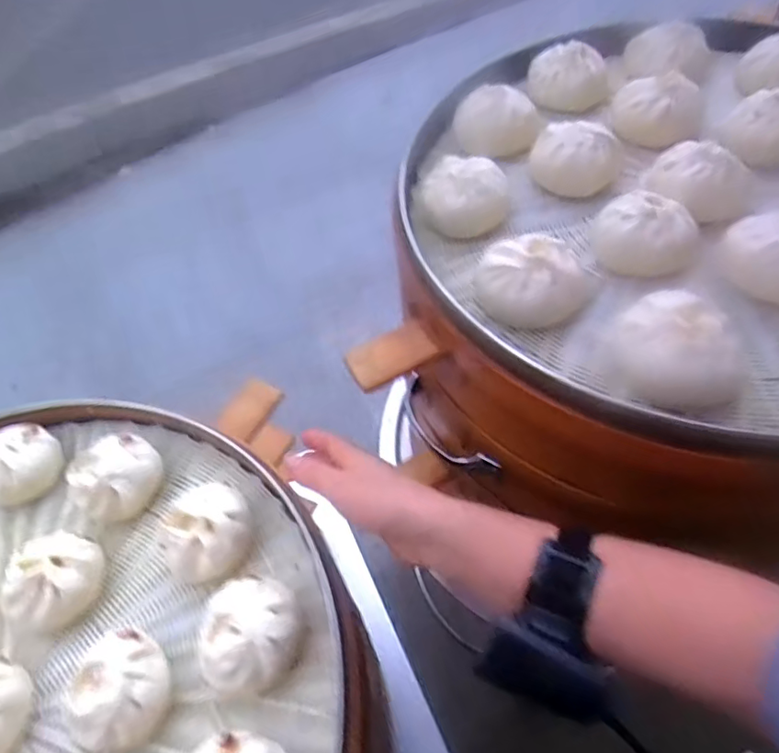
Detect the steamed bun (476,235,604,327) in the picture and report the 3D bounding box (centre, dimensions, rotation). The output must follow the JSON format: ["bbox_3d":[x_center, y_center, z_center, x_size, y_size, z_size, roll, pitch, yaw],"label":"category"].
[{"bbox_3d":[0.100,-0.066,0.402,0.089,0.037,0.069,7,56,8],"label":"steamed bun"}]

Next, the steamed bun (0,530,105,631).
[{"bbox_3d":[-0.246,0.151,0.417,0.056,0.035,0.064,8,57,9],"label":"steamed bun"}]

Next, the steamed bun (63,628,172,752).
[{"bbox_3d":[-0.180,0.207,0.374,0.063,0.040,0.068,14,58,13],"label":"steamed bun"}]

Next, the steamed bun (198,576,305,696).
[{"bbox_3d":[-0.095,0.177,0.388,0.067,0.041,0.070,-2,55,2],"label":"steamed bun"}]

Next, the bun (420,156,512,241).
[{"bbox_3d":[0.063,-0.151,0.466,0.071,0.032,0.073,0,58,-1],"label":"bun"}]

